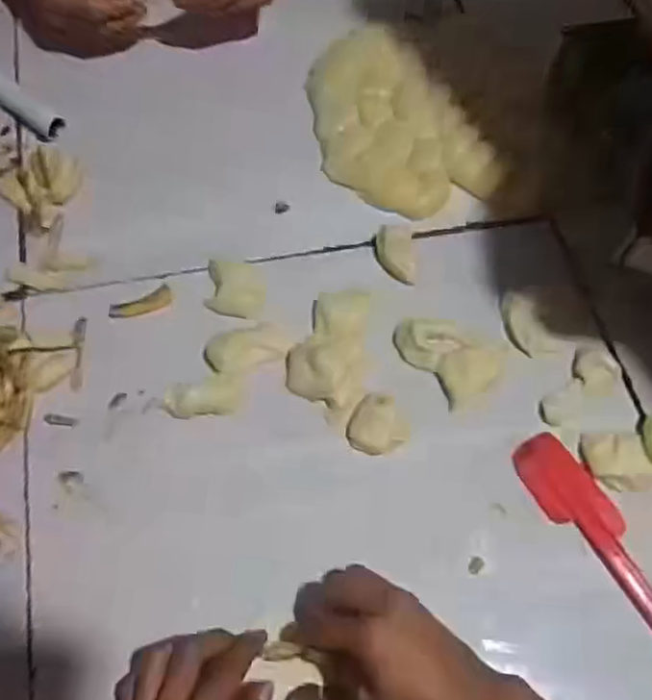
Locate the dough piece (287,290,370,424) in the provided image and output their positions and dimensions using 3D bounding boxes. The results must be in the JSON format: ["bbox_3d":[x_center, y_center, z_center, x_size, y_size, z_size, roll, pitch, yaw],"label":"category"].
[{"bbox_3d":[0.003,0.002,0.565,0.063,0.016,0.112,7,62,1],"label":"dough piece"}]

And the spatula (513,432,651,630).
[{"bbox_3d":[0.217,0.151,0.515,0.045,0.010,0.199,-27,66,-16],"label":"spatula"}]

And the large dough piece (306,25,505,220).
[{"bbox_3d":[0.058,-0.235,0.694,0.146,0.027,0.241,-24,65,-14],"label":"large dough piece"}]

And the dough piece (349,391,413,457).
[{"bbox_3d":[0.044,0.061,0.540,0.047,0.020,0.043,21,63,9],"label":"dough piece"}]

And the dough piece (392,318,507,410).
[{"bbox_3d":[0.105,0.000,0.574,0.064,0.014,0.084,-36,69,-19],"label":"dough piece"}]

